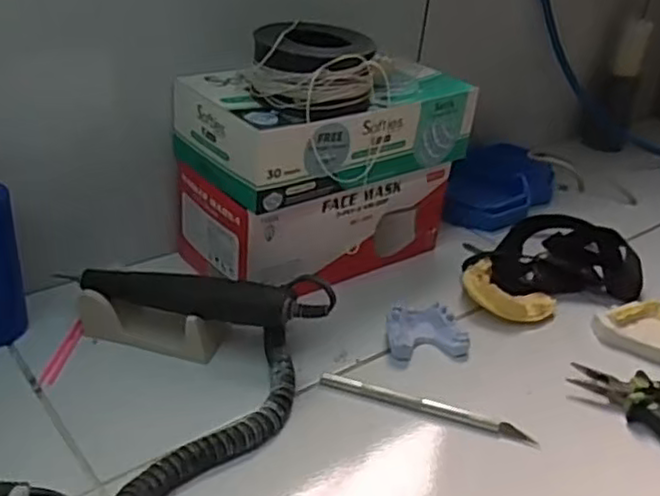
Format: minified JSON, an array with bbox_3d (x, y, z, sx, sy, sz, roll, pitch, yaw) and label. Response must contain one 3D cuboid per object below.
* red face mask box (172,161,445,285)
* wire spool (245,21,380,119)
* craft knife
[{"bbox_3d":[-0.004,-0.028,0.564,0.213,0.079,0.094,-14,36,-31],"label":"red face mask box"},{"bbox_3d":[-0.011,-0.121,0.474,0.088,0.045,0.069,6,30,-1],"label":"wire spool"},{"bbox_3d":[0.060,0.100,0.441,0.136,0.009,0.008,14,31,13],"label":"craft knife"}]

